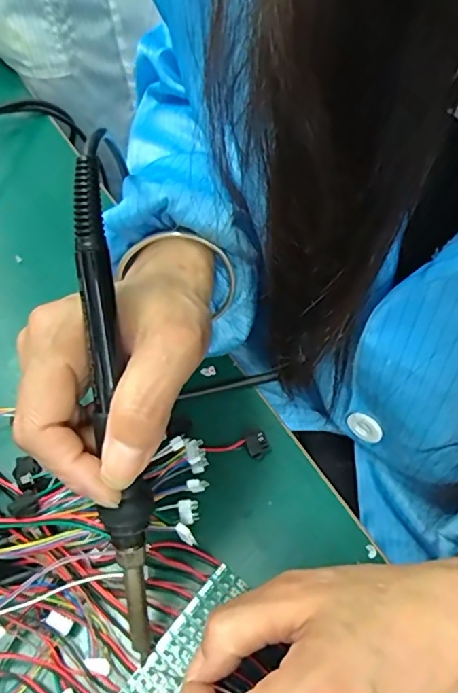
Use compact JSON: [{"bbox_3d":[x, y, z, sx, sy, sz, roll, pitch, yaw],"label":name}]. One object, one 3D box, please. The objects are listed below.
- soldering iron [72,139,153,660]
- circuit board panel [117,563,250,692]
[{"bbox_3d":[-0.044,0.029,0.214,0.017,0.213,0.017,-6,11,-3],"label":"soldering iron"},{"bbox_3d":[-0.027,0.141,0.239,0.025,0.004,0.094,30,64,20],"label":"circuit board panel"}]

